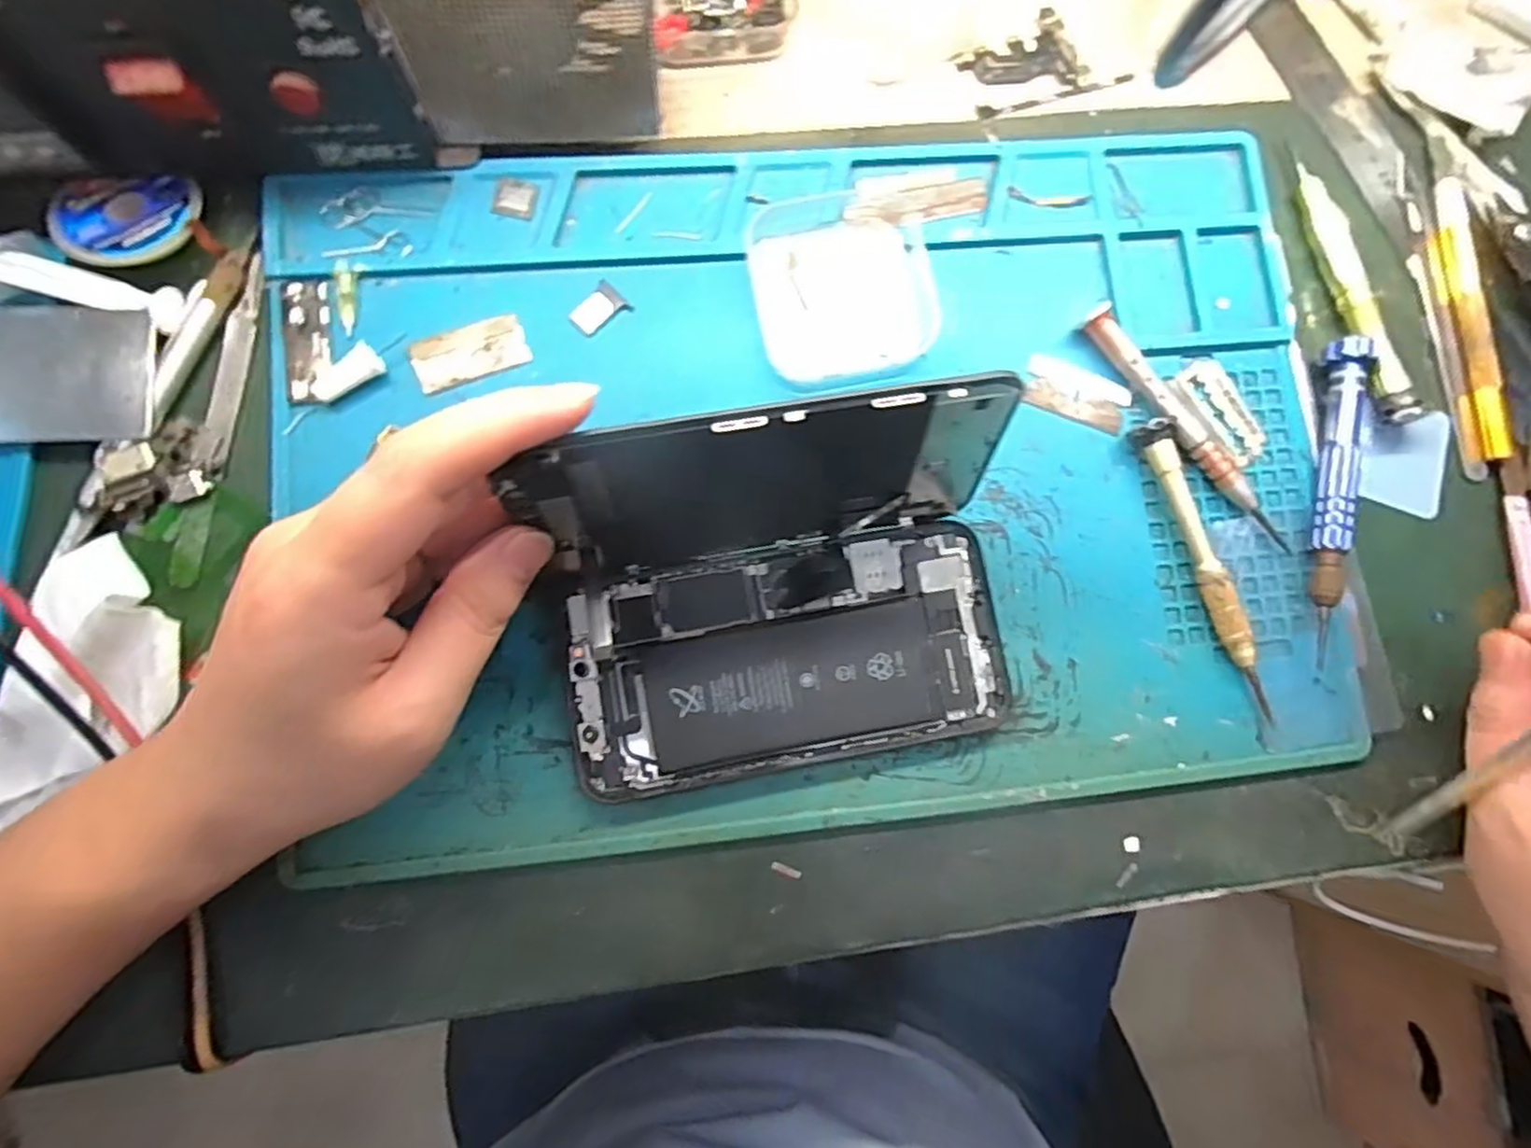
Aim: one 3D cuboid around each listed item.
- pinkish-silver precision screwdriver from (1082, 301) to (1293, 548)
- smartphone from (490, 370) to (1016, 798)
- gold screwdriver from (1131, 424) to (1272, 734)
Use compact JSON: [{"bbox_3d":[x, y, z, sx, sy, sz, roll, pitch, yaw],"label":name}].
[{"bbox_3d":[0.155,-0.053,0.260,0.010,0.012,0.111,-39,88,-7],"label":"pinkish-silver precision screwdriver"},{"bbox_3d":[0.007,0.010,0.211,0.143,0.067,0.102,-10,85,-5],"label":"smartphone"},{"bbox_3d":[0.161,-0.003,0.253,0.015,0.014,0.112,-22,86,-6],"label":"gold screwdriver"}]

